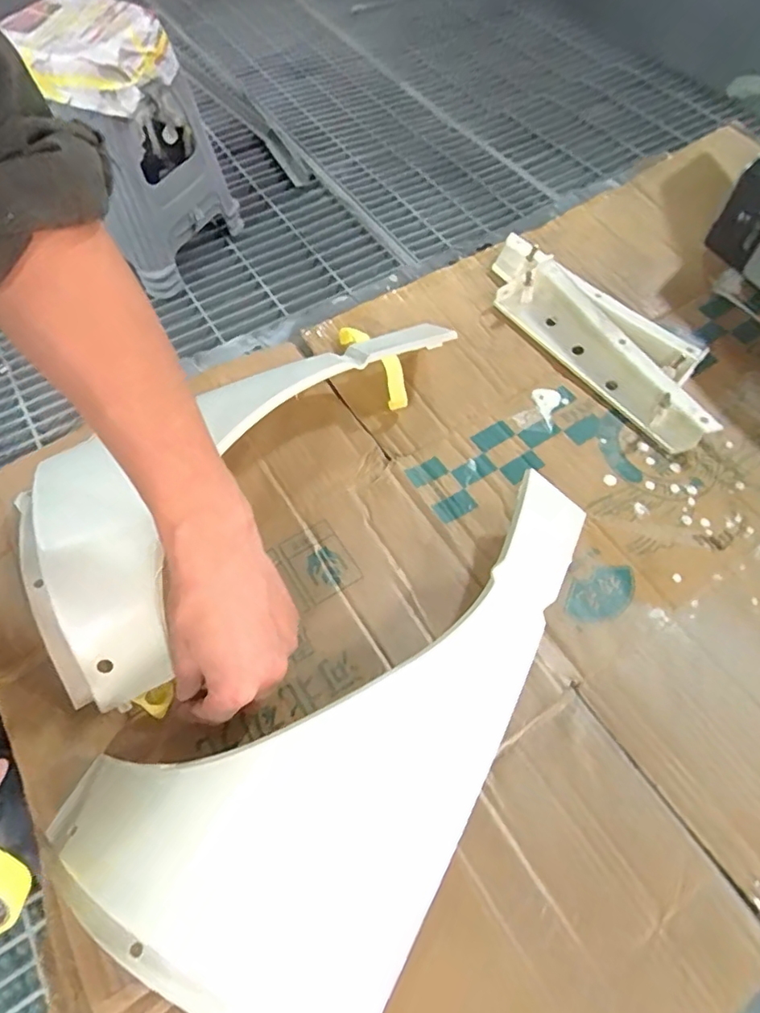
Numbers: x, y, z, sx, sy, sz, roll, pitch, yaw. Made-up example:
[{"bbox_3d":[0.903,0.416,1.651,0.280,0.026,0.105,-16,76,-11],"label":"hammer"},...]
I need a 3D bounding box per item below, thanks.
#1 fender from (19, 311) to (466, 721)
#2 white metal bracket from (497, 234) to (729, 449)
[{"bbox_3d":[-0.130,-0.051,0.458,0.171,0.076,0.410,28,58,14],"label":"fender"},{"bbox_3d":[0.217,-0.177,0.545,0.098,0.036,0.291,-33,66,-17],"label":"white metal bracket"}]

